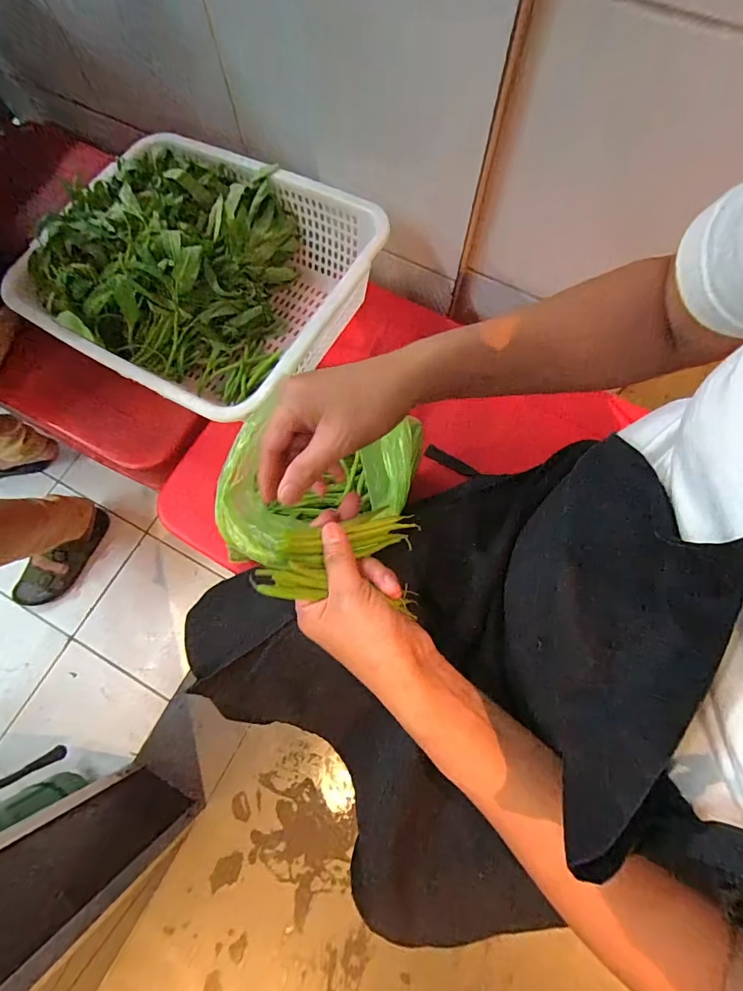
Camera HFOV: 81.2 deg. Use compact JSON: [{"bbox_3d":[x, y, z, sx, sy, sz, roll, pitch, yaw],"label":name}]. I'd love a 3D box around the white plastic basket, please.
[{"bbox_3d":[-0.231,-0.292,0.599,0.420,0.147,0.347,32,80,9],"label":"white plastic basket"}]

